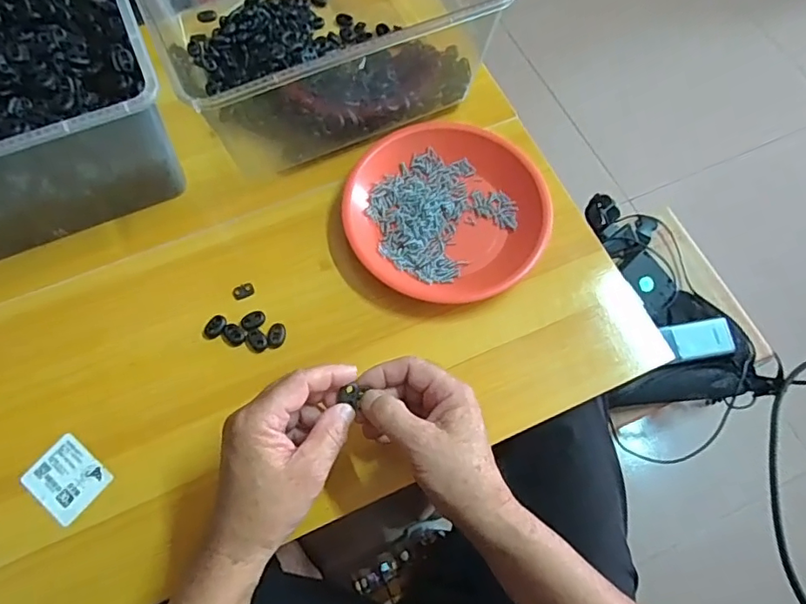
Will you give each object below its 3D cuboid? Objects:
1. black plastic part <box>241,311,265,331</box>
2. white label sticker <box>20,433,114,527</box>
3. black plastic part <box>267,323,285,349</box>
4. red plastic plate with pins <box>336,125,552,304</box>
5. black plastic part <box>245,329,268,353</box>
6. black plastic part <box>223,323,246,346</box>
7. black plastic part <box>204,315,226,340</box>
[{"bbox_3d":[-0.135,0.016,0.477,0.022,0.005,0.015,-38,73,-16],"label":"black plastic part"},{"bbox_3d":[-0.273,0.143,0.430,0.058,0.005,0.049,38,72,10],"label":"white label sticker"},{"bbox_3d":[-0.114,0.030,0.474,0.015,0.006,0.022,0,67,-2],"label":"black plastic part"},{"bbox_3d":[0.041,-0.087,0.510,0.190,0.030,0.176,1,67,-2],"label":"red plastic plate with pins"},{"bbox_3d":[-0.131,0.035,0.472,0.017,0.005,0.022,-33,72,-15],"label":"black plastic part"},{"bbox_3d":[-0.151,0.029,0.473,0.017,0.004,0.022,-40,74,-16],"label":"black plastic part"},{"bbox_3d":[-0.170,0.023,0.477,0.016,0.004,0.024,27,69,9],"label":"black plastic part"}]

